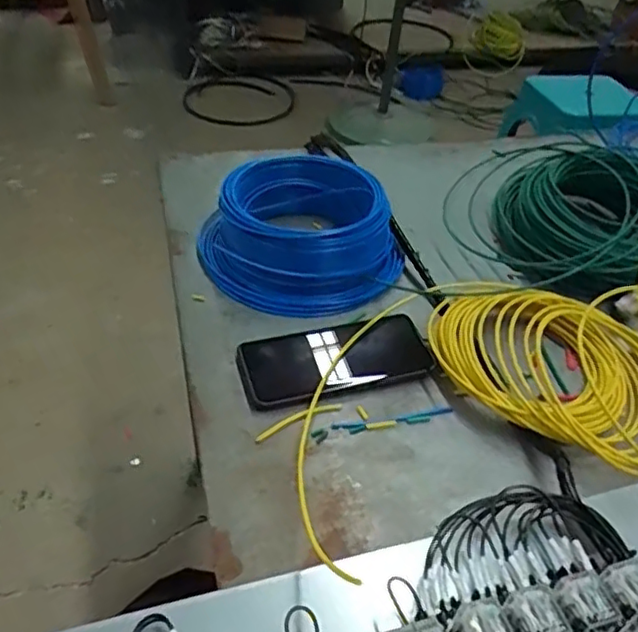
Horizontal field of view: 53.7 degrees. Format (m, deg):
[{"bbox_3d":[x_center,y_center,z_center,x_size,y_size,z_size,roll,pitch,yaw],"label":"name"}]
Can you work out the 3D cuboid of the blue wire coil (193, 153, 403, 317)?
[{"bbox_3d":[-0.019,-0.087,0.658,0.197,0.070,0.173,-11,43,-16],"label":"blue wire coil"}]

